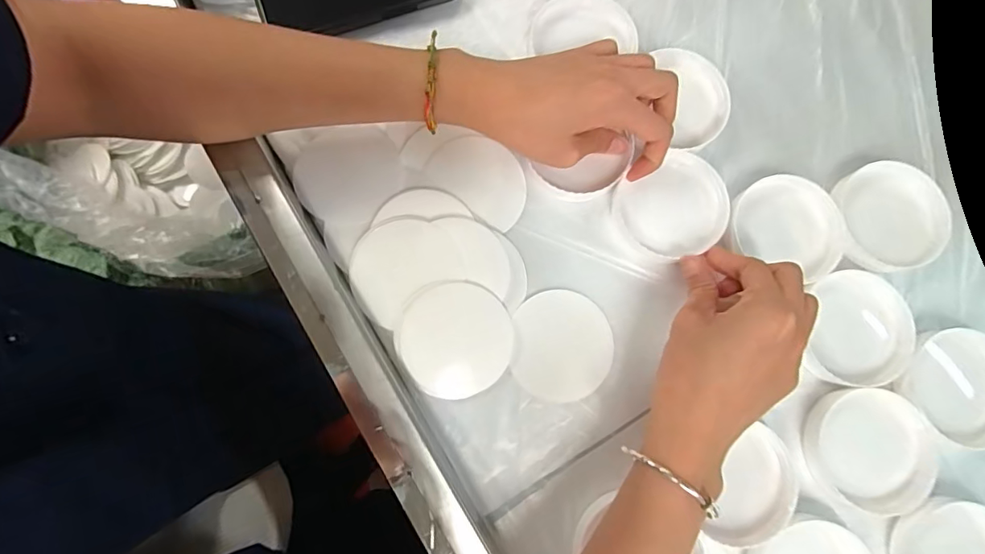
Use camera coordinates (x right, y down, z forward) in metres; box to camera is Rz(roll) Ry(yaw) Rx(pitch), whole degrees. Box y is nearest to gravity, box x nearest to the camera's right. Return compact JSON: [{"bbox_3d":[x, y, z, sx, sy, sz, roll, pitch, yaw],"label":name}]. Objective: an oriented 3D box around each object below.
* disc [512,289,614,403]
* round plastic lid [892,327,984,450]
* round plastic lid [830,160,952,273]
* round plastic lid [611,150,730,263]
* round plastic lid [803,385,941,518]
[{"bbox_3d":[0.047,0.046,0.335,0.065,0.004,0.071,0,84,2],"label":"disc"},{"bbox_3d":[0.315,0.075,0.333,0.068,0.019,0.068,0,80,-2],"label":"round plastic lid"},{"bbox_3d":[0.285,-0.043,0.356,0.070,0.015,0.076,0,80,-2],"label":"round plastic lid"},{"bbox_3d":[0.128,-0.048,0.352,0.076,0.012,0.067,-30,81,-6],"label":"round plastic lid"},{"bbox_3d":[0.249,0.113,0.326,0.073,0.011,0.078,-12,81,-4],"label":"round plastic lid"}]

